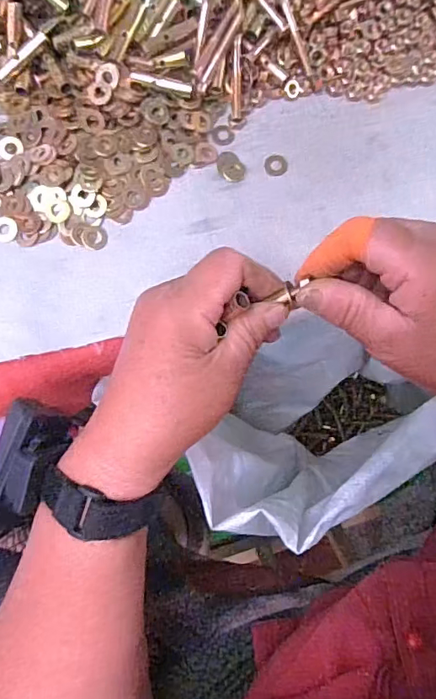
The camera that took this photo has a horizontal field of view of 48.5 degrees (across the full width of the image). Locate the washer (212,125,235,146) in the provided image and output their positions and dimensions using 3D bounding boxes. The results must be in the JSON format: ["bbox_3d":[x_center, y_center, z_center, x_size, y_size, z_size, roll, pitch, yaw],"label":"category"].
[{"bbox_3d":[0.004,-0.157,0.354,0.017,0.004,0.016,0,83,-3],"label":"washer"}]

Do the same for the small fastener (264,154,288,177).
[{"bbox_3d":[0.042,-0.134,0.350,0.016,0.004,0.017,0,83,-3],"label":"small fastener"}]

